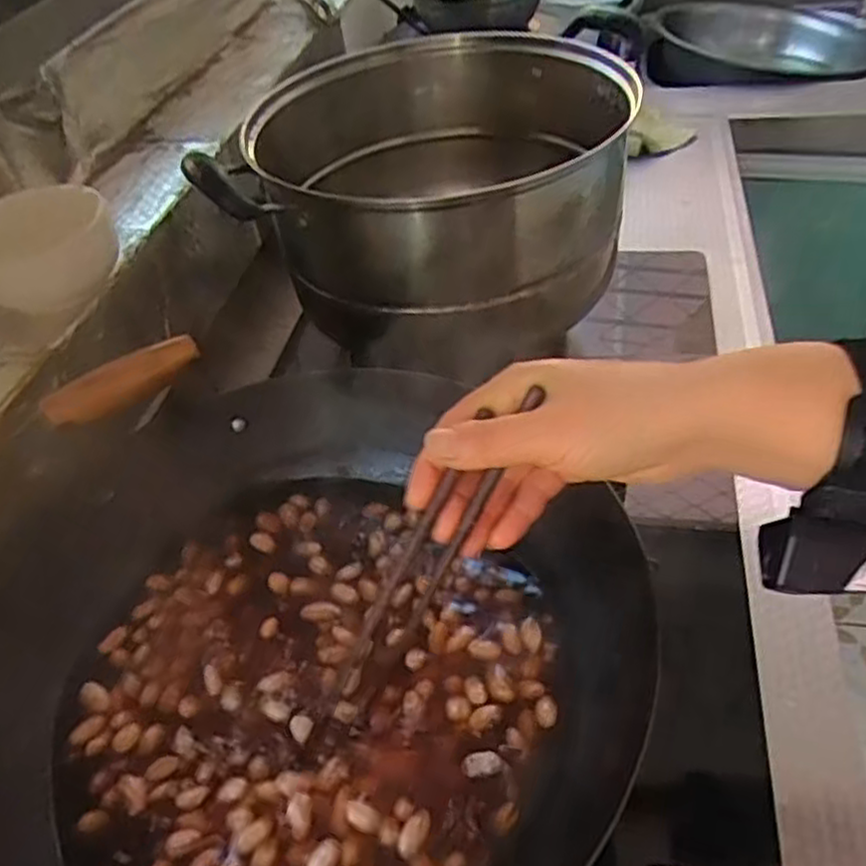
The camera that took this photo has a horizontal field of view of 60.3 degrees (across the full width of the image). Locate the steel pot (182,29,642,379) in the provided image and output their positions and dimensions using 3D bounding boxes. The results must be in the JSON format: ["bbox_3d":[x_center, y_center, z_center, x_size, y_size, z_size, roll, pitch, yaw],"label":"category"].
[{"bbox_3d":[0.007,-0.219,0.634,0.293,0.146,0.311,2,45,9],"label":"steel pot"}]

